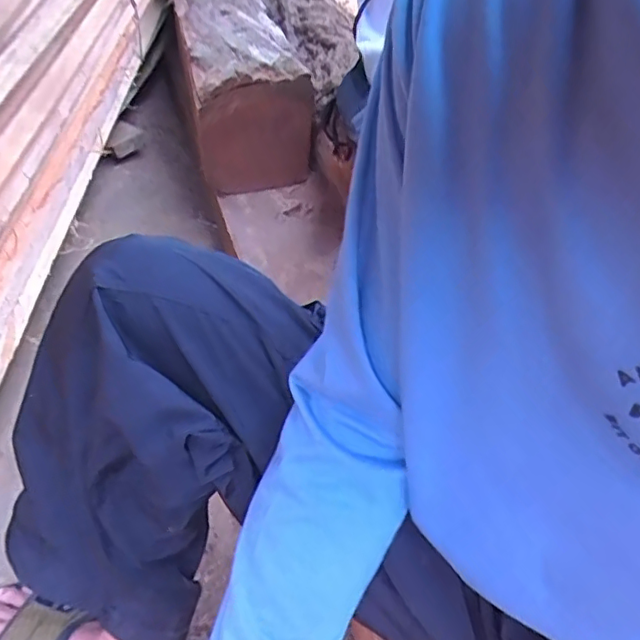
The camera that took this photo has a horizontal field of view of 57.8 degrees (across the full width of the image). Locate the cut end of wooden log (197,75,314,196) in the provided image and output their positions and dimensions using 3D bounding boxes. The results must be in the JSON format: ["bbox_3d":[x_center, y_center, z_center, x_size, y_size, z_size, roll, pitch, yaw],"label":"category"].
[{"bbox_3d":[-0.107,-0.320,1.013,0.207,0.192,0.051,-24,48,-30],"label":"cut end of wooden log"}]

